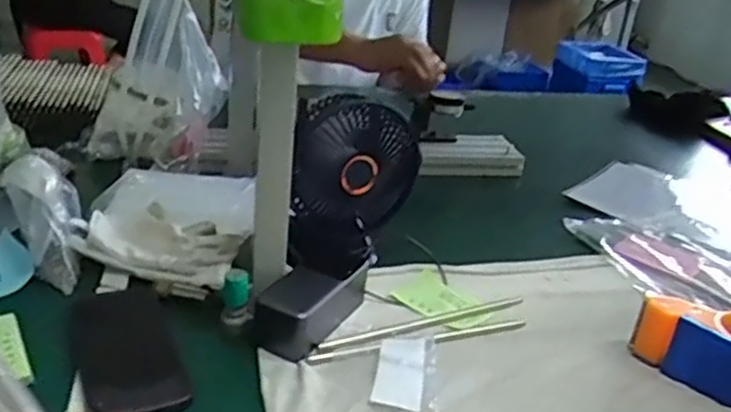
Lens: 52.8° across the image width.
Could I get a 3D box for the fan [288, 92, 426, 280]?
[{"bbox_3d":[-0.011,-0.026,0.780,0.129,0.171,0.063,3,24,-8],"label":"fan"}]

